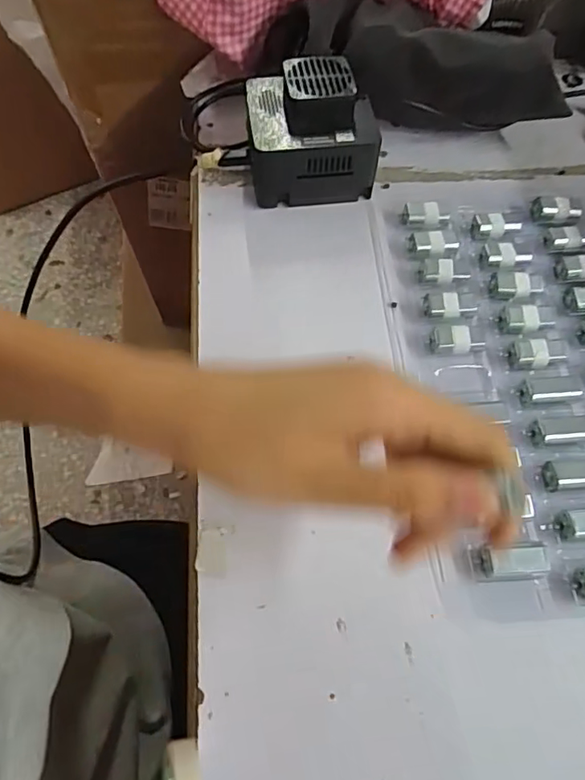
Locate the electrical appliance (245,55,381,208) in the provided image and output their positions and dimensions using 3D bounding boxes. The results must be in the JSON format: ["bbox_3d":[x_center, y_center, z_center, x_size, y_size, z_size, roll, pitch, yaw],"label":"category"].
[{"bbox_3d":[0.011,-0.163,0.337,0.076,0.059,0.071,-5,64,-4],"label":"electrical appliance"}]

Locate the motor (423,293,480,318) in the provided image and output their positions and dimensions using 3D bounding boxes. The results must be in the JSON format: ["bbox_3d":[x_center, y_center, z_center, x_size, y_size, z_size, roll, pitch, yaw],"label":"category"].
[{"bbox_3d":[0.092,-0.049,0.301,0.030,0.008,0.015,-1,64,-2],"label":"motor"}]

